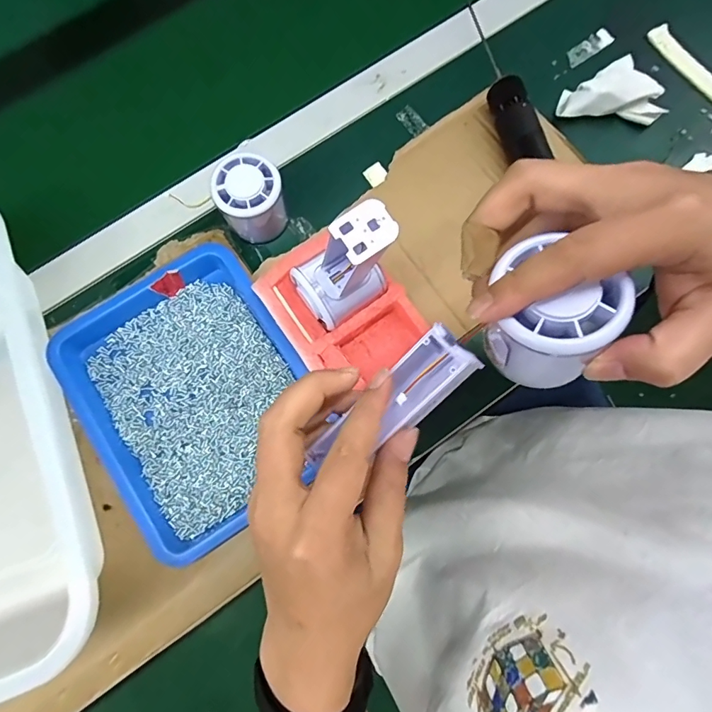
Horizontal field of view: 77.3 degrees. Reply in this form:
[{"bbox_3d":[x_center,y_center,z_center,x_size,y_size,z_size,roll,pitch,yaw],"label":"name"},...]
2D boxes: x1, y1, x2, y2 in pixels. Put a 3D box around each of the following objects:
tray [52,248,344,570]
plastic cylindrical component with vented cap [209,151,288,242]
[{"bbox_3d":[-0.133,0.030,0.374,0.176,0.029,0.223,-34,79,-7],"label":"tray"},{"bbox_3d":[-0.093,-0.136,0.394,0.055,0.059,0.054,0,77,0],"label":"plastic cylindrical component with vented cap"}]

